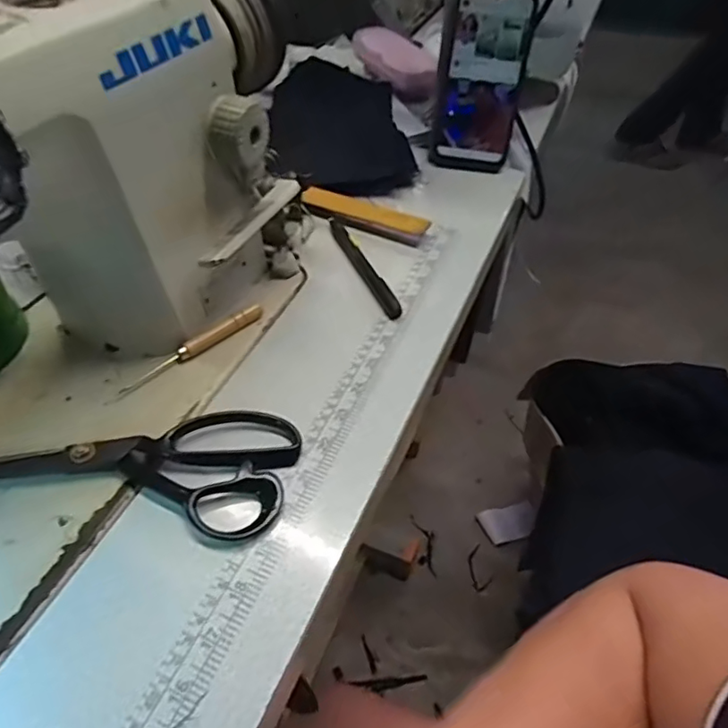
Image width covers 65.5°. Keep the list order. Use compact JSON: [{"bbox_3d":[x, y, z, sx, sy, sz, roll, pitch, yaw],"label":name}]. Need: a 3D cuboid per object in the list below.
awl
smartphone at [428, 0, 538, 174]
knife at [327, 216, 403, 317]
[{"bbox_3d":[-0.123,-0.010,0.402,0.123,0.010,0.010,-34,59,-28],"label":"awl"},{"bbox_3d":[0.114,-0.275,0.559,0.078,0.160,0.015,10,26,6],"label":"smartphone"},{"bbox_3d":[-0.002,-0.084,0.476,0.015,0.010,0.133,-17,52,-18],"label":"knife"}]

